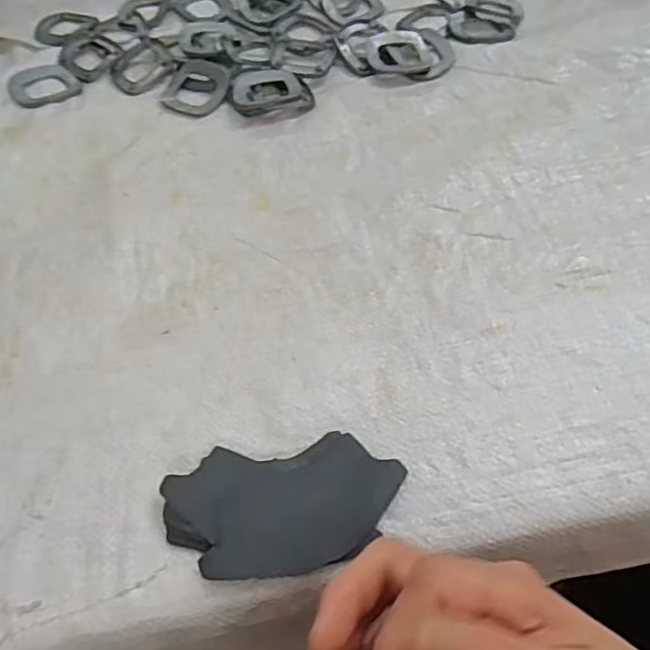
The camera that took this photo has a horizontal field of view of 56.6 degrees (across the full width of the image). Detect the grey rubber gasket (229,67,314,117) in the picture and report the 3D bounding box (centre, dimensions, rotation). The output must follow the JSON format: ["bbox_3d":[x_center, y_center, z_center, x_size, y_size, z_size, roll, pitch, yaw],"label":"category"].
[{"bbox_3d":[-0.049,-0.217,0.557,0.073,0.009,0.054,-6,56,0],"label":"grey rubber gasket"}]

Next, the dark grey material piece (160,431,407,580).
[{"bbox_3d":[-0.023,0.101,0.341,0.130,0.015,0.071,-10,56,-3],"label":"dark grey material piece"}]

